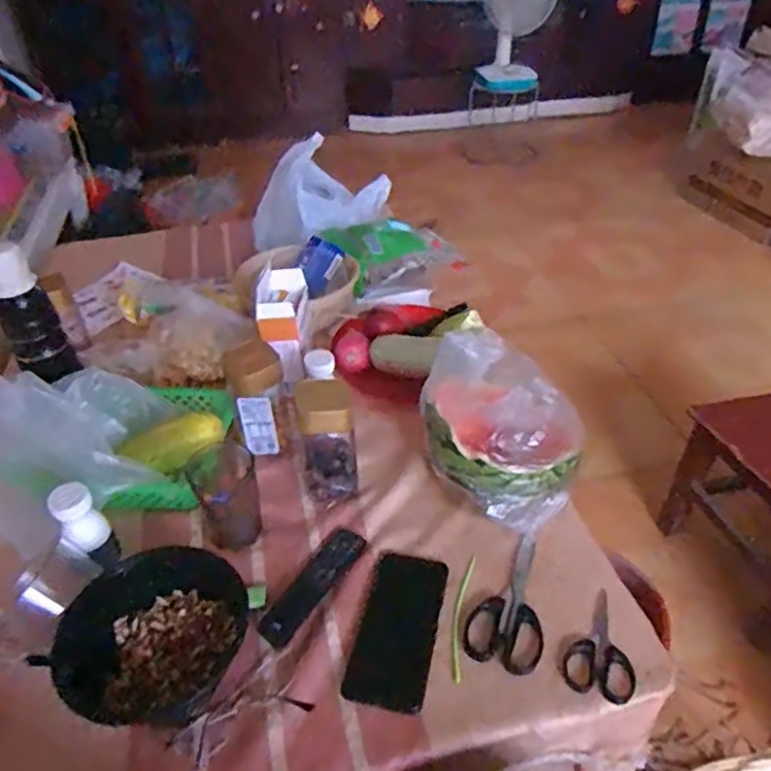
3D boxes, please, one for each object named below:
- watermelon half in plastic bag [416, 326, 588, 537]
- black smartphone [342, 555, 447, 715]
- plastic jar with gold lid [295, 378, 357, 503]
[{"bbox_3d":[0.130,0.052,0.731,0.166,0.150,0.211,-2,39,1],"label":"watermelon half in plastic bag"},{"bbox_3d":[0.013,0.244,0.639,0.074,0.006,0.167,7,40,12],"label":"black smartphone"},{"bbox_3d":[-0.069,0.063,0.753,0.061,0.135,0.078,-8,40,-7],"label":"plastic jar with gold lid"}]

